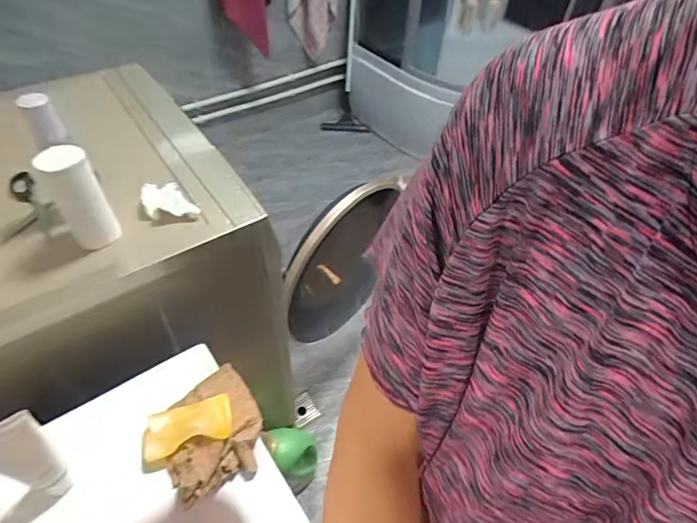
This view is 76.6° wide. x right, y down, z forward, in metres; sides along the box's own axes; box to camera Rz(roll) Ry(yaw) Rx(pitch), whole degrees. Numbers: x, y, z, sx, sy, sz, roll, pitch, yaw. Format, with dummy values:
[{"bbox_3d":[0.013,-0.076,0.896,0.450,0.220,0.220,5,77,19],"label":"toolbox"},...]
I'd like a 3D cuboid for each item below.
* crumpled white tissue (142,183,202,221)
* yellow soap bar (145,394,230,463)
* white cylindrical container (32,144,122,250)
[{"bbox_3d":[-0.253,-0.086,0.627,0.069,0.036,0.049,-14,51,-15],"label":"crumpled white tissue"},{"bbox_3d":[-0.196,0.199,0.538,0.105,0.025,0.054,-12,50,-13],"label":"yellow soap bar"},{"bbox_3d":[-0.336,-0.081,0.550,0.052,0.142,0.055,2,48,-2],"label":"white cylindrical container"}]

